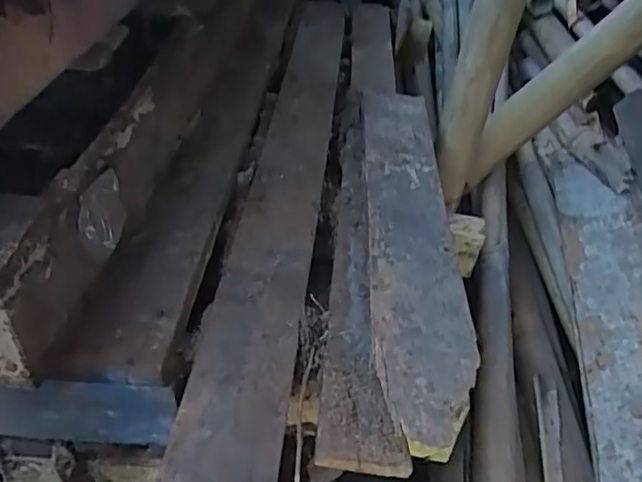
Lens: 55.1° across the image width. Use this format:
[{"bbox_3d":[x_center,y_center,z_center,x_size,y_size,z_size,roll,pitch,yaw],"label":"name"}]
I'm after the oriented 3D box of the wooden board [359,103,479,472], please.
[{"bbox_3d":[0.090,-0.026,0.637,0.082,0.019,0.551,3,39,0],"label":"wooden board"}]

